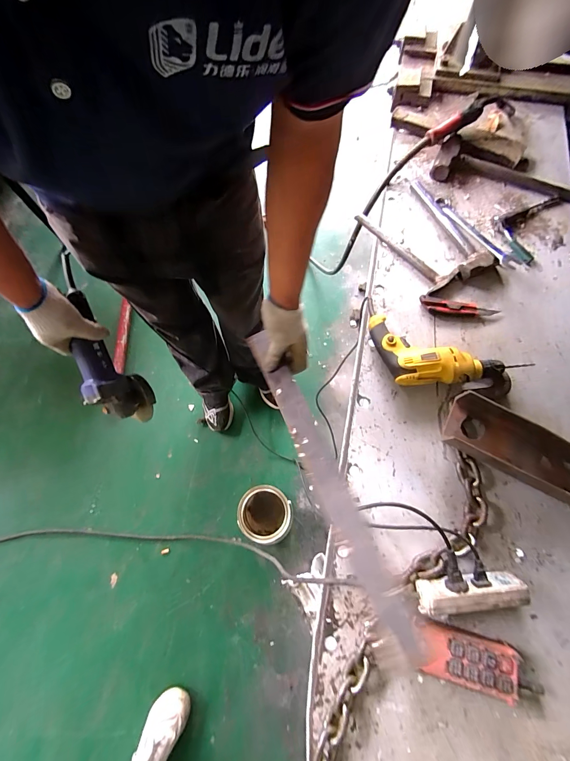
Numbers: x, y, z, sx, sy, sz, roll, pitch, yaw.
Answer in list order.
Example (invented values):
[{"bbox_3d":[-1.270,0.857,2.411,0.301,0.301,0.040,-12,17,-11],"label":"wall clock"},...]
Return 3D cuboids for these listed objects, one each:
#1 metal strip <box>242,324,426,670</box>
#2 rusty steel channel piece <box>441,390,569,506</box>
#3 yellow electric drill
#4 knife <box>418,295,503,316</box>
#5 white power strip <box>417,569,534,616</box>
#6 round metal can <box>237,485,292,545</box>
[{"bbox_3d":[0.035,0.092,0.481,0.046,0.009,0.533,-32,50,7],"label":"metal strip"},{"bbox_3d":[0.451,0.133,0.603,0.278,0.084,0.101,27,74,11],"label":"rusty steel channel piece"},{"bbox_3d":[0.331,-0.037,0.673,0.332,0.068,0.148,20,73,9],"label":"yellow electric drill"},{"bbox_3d":[0.408,-0.173,0.743,0.171,0.015,0.035,13,72,7],"label":"knife"},{"bbox_3d":[0.309,0.359,0.531,0.175,0.053,0.046,-6,71,0],"label":"white power strip"},{"bbox_3d":[-0.066,0.433,1.030,0.154,0.142,0.158,-1,71,2],"label":"round metal can"}]

